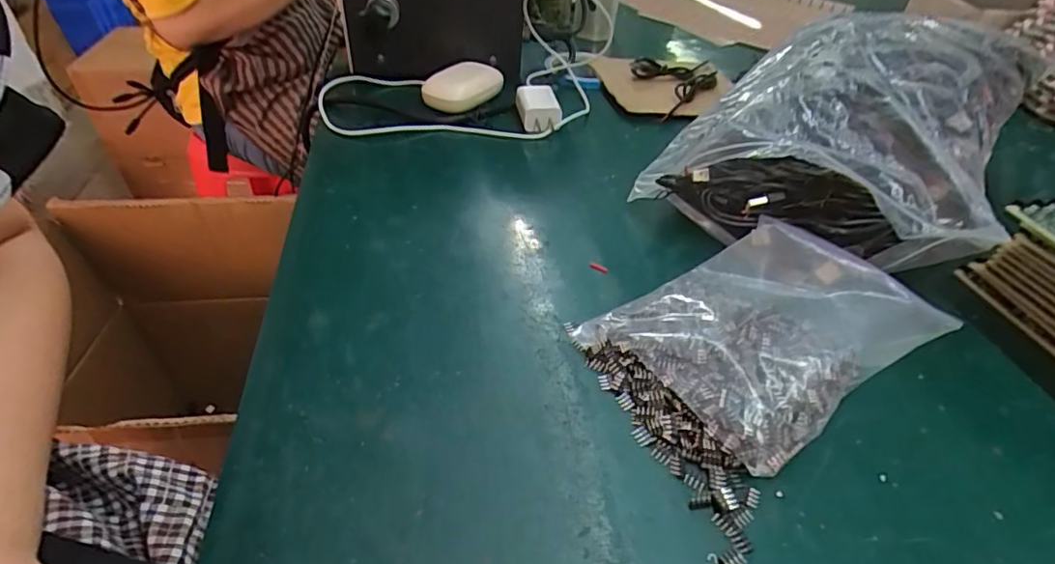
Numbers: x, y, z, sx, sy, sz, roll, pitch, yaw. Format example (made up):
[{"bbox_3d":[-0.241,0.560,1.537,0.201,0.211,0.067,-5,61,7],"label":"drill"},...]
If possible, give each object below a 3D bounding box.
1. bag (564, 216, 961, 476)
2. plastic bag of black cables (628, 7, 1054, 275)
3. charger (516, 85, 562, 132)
[{"bbox_3d":[0.132,0.026,0.312,0.175,0.037,0.124,-22,48,-26],"label":"bag"},{"bbox_3d":[0.247,-0.126,0.426,0.217,0.119,0.272,27,46,24],"label":"plastic bag of black cables"},{"bbox_3d":[0.010,-0.168,0.517,0.038,0.026,0.049,-6,42,-11],"label":"charger"}]

